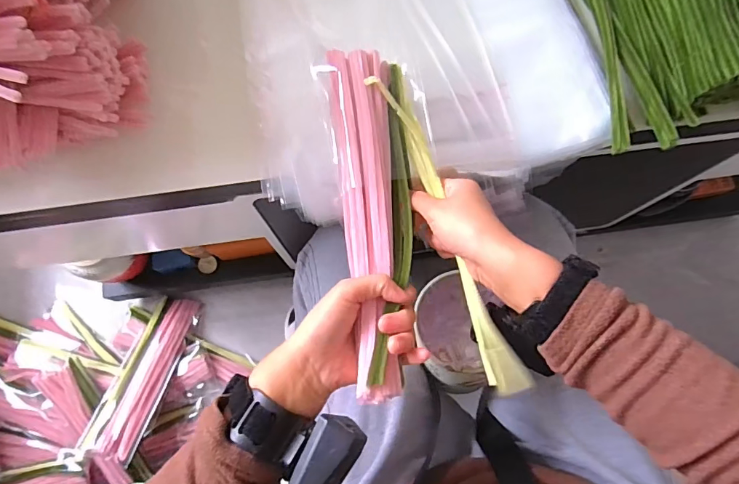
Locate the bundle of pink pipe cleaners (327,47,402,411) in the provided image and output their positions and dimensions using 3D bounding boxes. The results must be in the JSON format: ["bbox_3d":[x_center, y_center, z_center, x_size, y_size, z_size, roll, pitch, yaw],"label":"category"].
[{"bbox_3d":[-0.001,-0.030,0.363,0.048,0.022,0.298,-4,72,-1],"label":"bundle of pink pipe cleaners"}]

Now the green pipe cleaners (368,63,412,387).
[{"bbox_3d":[0.023,-0.025,0.368,0.028,0.033,0.277,4,68,1],"label":"green pipe cleaners"}]

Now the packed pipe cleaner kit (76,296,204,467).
[{"bbox_3d":[-0.422,0.244,0.831,0.099,0.039,0.293,15,58,3],"label":"packed pipe cleaner kit"}]

